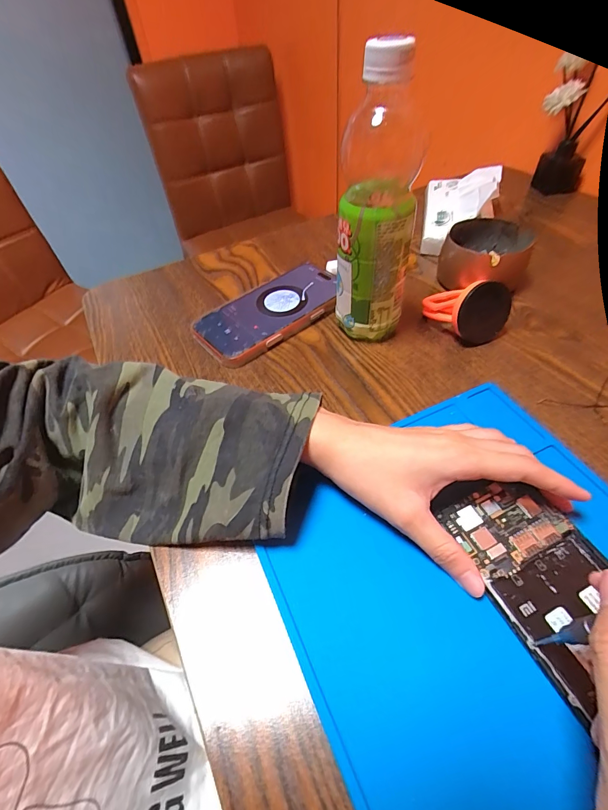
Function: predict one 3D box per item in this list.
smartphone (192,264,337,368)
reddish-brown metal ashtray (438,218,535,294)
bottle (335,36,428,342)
[{"bbox_3d":[-0.032,-0.101,0.396,0.163,0.016,0.081,-34,56,-23],"label":"smartphone"},{"bbox_3d":[0.195,-0.160,0.406,0.086,0.049,0.092,16,52,17],"label":"reddish-brown metal ashtray"},{"bbox_3d":[0.058,-0.148,0.303,0.059,0.208,0.060,8,50,10],"label":"bottle"}]

